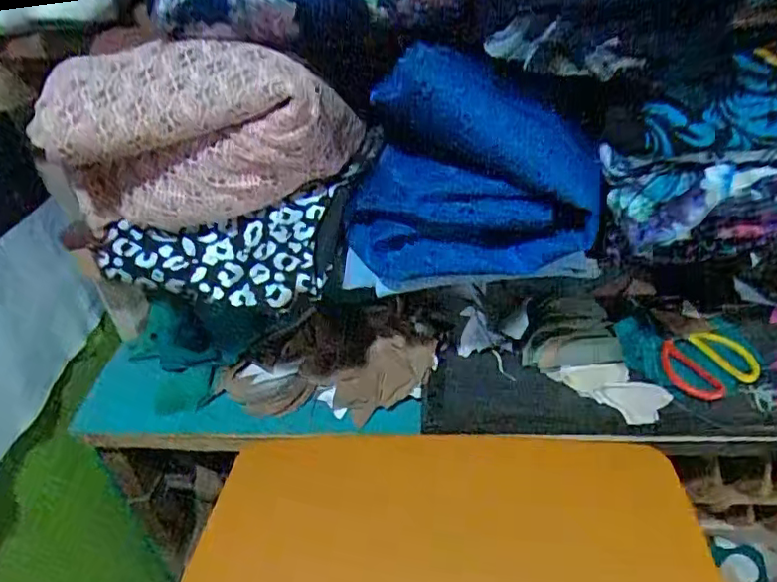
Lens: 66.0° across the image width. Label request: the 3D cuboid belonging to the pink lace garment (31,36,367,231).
[{"bbox_3d":[-0.185,-0.162,0.625,0.297,0.174,0.120,-9,36,-3],"label":"pink lace garment"}]

